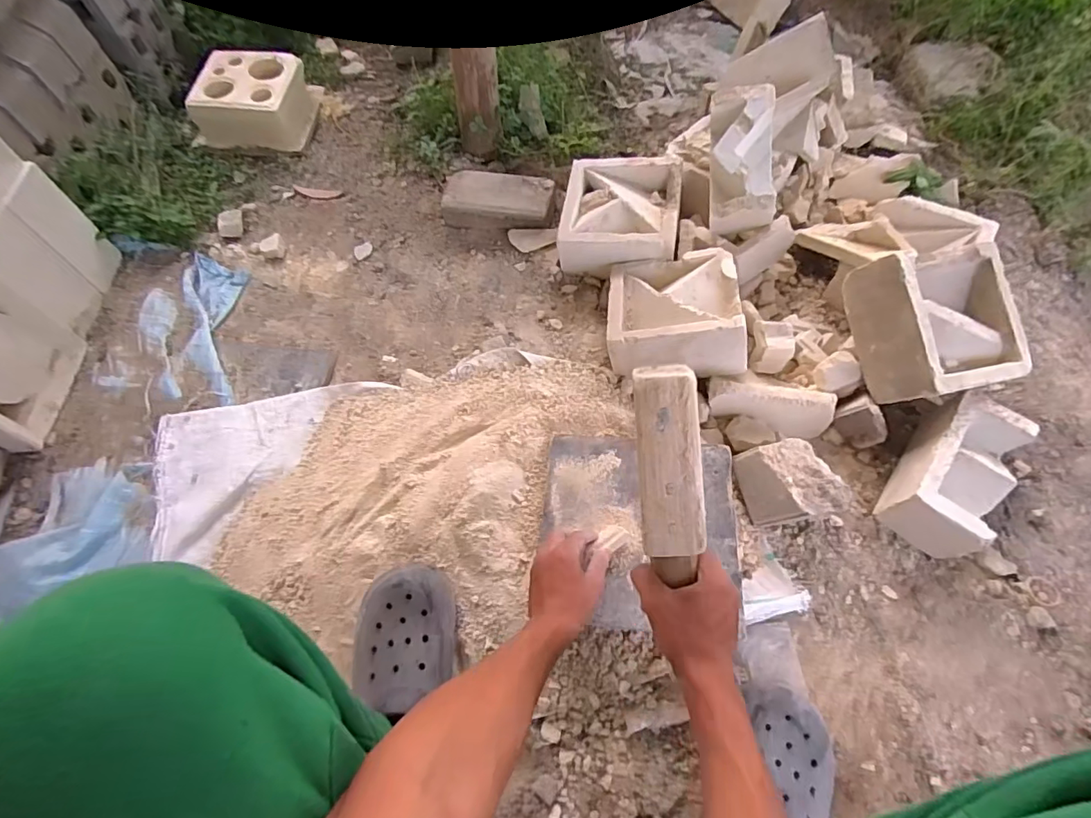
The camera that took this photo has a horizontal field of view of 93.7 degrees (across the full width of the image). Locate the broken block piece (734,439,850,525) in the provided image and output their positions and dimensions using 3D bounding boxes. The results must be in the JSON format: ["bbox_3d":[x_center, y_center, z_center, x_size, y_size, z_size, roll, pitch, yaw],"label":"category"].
[{"bbox_3d":[0.328,0.101,0.699,0.101,0.081,0.117,-15,63,-5],"label":"broken block piece"}]

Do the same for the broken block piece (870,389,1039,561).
[{"bbox_3d":[0.563,0.086,0.698,0.100,0.092,0.205,35,70,18],"label":"broken block piece"}]

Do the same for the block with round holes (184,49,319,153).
[{"bbox_3d":[-0.667,-0.712,1.185,0.236,0.104,0.226,4,63,4],"label":"block with round holes"}]

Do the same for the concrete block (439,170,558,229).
[{"bbox_3d":[-0.091,-0.408,1.017,0.221,0.061,0.111,10,64,7],"label":"concrete block"}]

